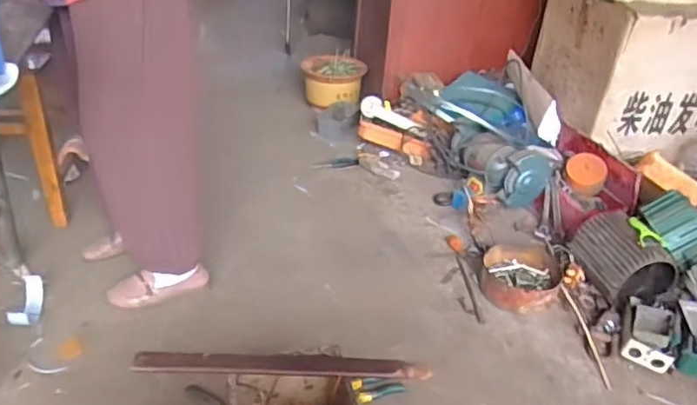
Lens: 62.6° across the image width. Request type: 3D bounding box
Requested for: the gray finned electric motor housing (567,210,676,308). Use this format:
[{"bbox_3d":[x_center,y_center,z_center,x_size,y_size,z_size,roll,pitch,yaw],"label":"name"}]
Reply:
[{"bbox_3d":[0.698,0.142,1.473,0.152,0.171,0.215,-8,33,-19],"label":"gray finned electric motor housing"}]

